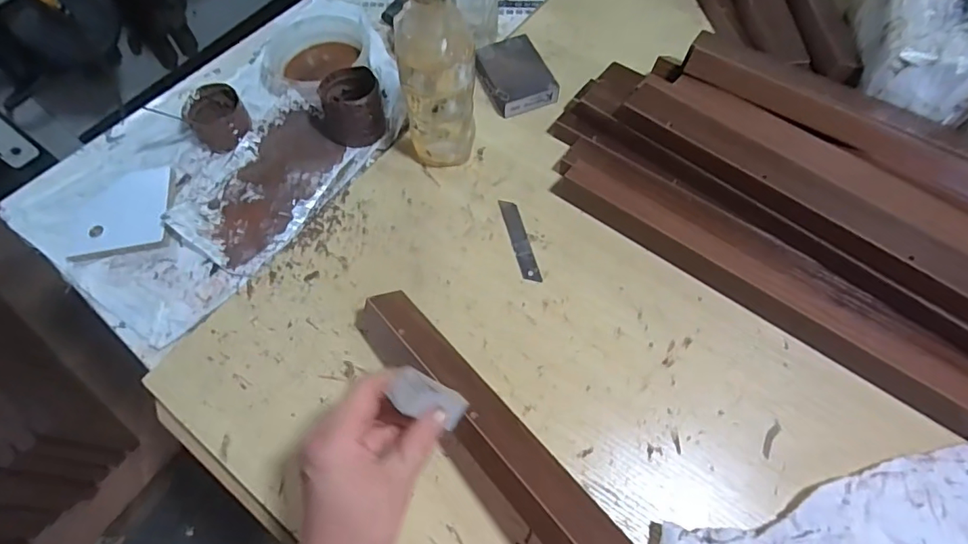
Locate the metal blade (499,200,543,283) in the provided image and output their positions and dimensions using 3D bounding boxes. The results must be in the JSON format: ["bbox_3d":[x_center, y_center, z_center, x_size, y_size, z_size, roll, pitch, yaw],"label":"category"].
[{"bbox_3d":[0.036,-0.034,0.524,0.018,0.004,0.100,-14,62,-5],"label":"metal blade"}]

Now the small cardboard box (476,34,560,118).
[{"bbox_3d":[0.037,-0.233,0.613,0.076,0.028,0.102,-23,63,-10],"label":"small cardboard box"}]

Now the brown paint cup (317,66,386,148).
[{"bbox_3d":[-0.151,-0.188,0.583,0.070,0.054,0.067,-1,62,2],"label":"brown paint cup"}]

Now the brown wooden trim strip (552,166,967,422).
[{"bbox_3d":[0.403,0.108,0.414,0.789,0.037,0.045,35,68,19],"label":"brown wooden trim strip"}]

